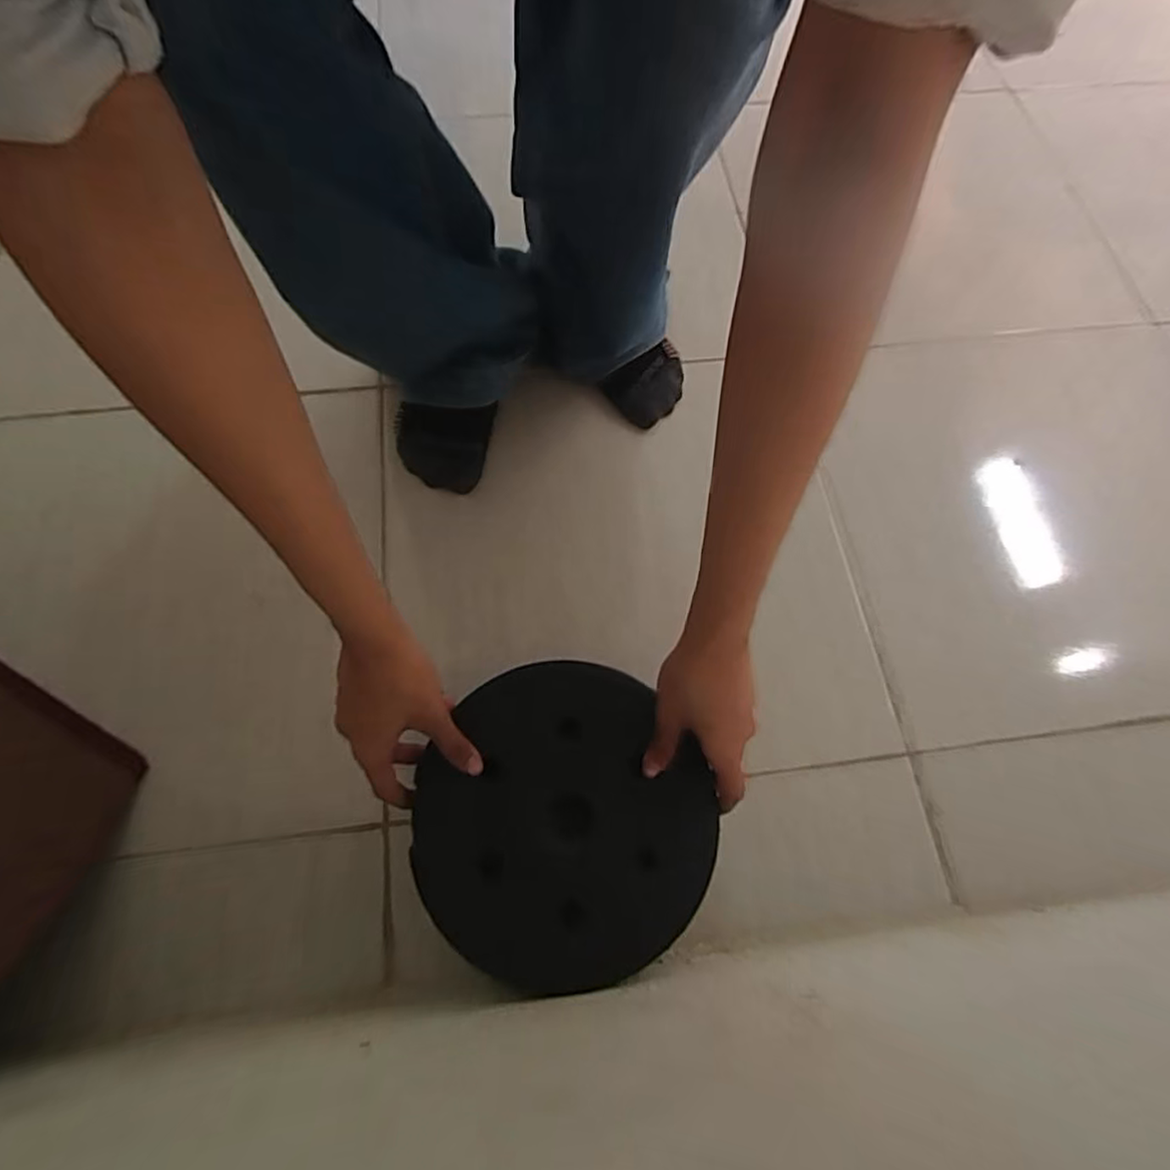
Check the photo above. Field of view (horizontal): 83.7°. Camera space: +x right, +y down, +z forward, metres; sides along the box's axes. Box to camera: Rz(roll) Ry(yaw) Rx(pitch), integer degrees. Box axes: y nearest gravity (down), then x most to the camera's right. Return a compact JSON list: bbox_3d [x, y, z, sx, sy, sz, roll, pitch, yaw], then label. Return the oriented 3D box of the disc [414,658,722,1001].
[{"bbox_3d":[-0.012,0.143,0.408,0.180,0.018,0.185,1,63,-3],"label":"disc"}]

